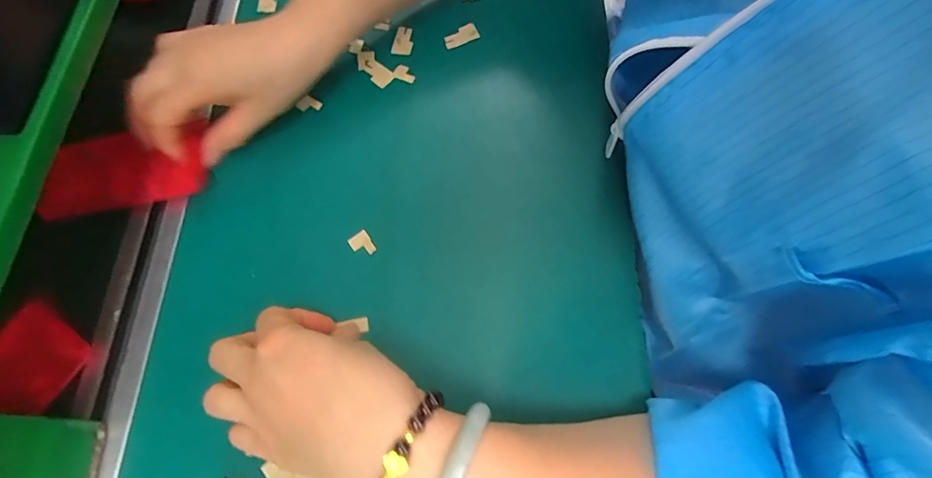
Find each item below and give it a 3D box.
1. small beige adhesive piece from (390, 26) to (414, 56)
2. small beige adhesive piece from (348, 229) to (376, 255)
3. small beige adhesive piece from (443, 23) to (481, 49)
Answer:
[{"bbox_3d":[-0.050,-0.159,0.391,0.015,0.004,0.025,6,68,7],"label":"small beige adhesive piece"},{"bbox_3d":[-0.069,0.004,0.324,0.014,0.004,0.017,-34,69,-10],"label":"small beige adhesive piece"},{"bbox_3d":[-0.004,-0.162,0.389,0.028,0.004,0.016,-22,83,-2],"label":"small beige adhesive piece"}]

